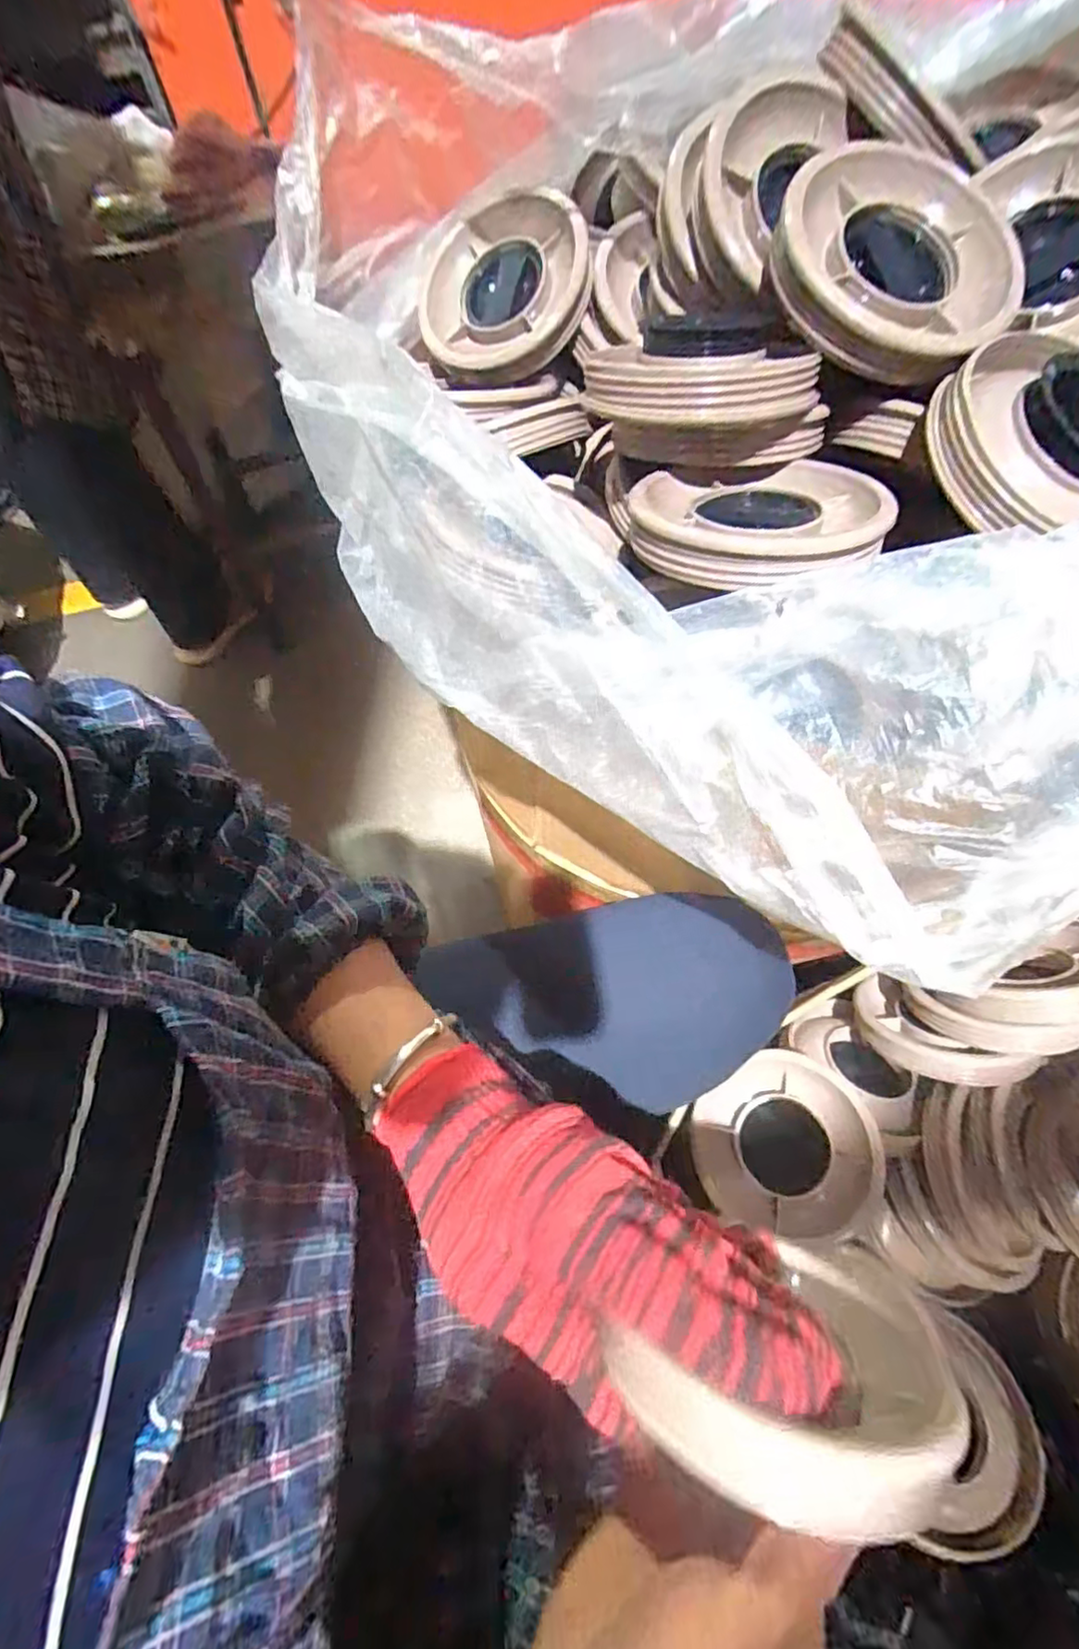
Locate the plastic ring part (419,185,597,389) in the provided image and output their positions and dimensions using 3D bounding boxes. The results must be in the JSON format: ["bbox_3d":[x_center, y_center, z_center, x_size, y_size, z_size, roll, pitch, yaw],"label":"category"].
[{"bbox_3d":[-0.024,-0.363,0.435,0.121,0.025,0.123,1,93,22],"label":"plastic ring part"}]

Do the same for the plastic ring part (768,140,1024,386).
[{"bbox_3d":[0.182,-0.275,0.315,0.122,0.027,0.109,-6,86,-3],"label":"plastic ring part"}]

